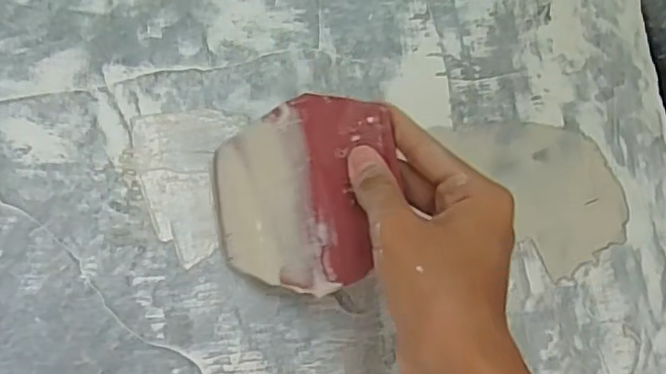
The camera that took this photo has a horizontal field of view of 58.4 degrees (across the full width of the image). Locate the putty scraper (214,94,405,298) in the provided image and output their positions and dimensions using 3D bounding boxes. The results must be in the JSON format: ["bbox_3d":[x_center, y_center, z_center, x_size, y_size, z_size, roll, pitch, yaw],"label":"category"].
[{"bbox_3d":[-0.014,0.003,0.307,0.092,0.093,0.008,-7,-14,10],"label":"putty scraper"}]

